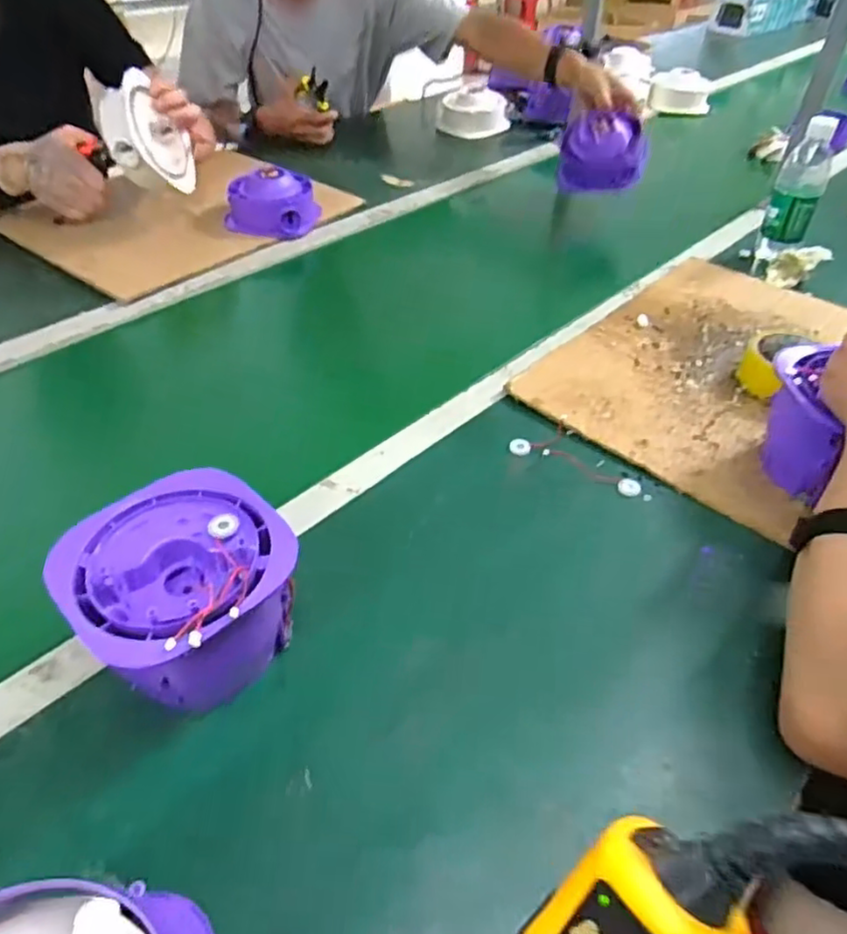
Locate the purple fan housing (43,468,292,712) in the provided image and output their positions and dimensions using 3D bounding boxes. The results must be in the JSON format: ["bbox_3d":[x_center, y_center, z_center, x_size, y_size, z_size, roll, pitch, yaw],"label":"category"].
[{"bbox_3d":[-0.165,0.094,0.453,0.141,0.105,0.136,34,52,29],"label":"purple fan housing"}]

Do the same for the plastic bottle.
[{"bbox_3d":[0.554,-0.406,0.958,0.067,0.181,0.080,23,47,20],"label":"plastic bottle"}]

